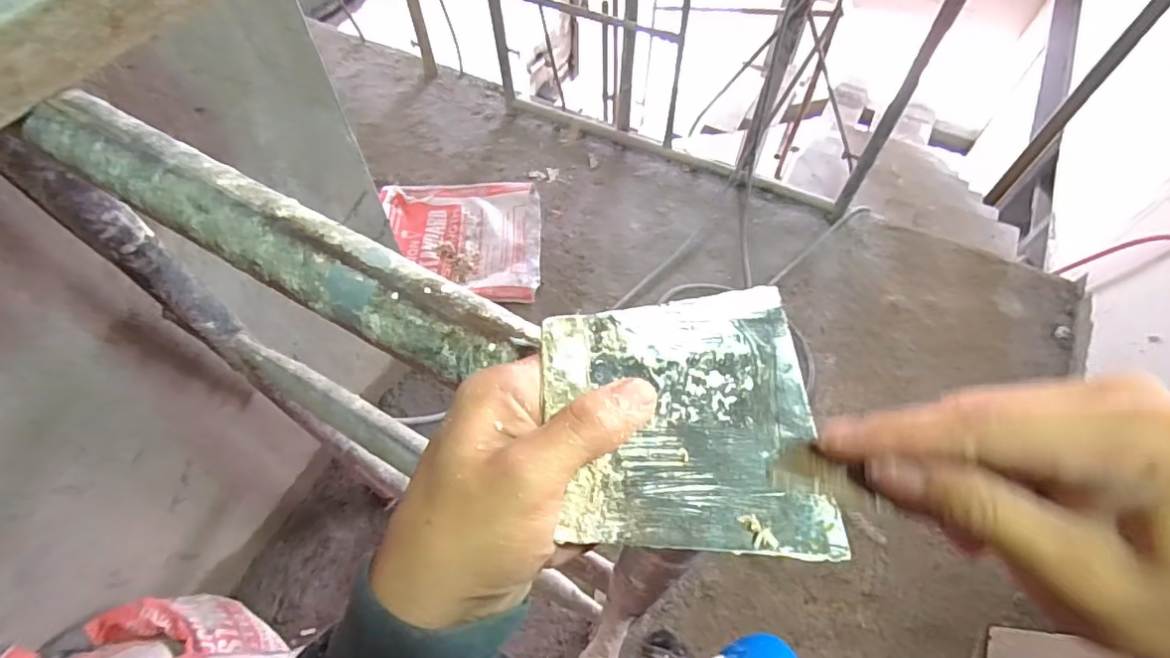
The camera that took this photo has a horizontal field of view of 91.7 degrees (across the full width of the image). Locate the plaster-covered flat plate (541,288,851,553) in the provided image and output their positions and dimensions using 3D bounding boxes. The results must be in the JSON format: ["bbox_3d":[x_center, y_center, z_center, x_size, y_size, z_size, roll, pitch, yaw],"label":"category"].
[{"bbox_3d":[0.036,0.032,0.209,0.097,0.004,0.098,-3,63,-3],"label":"plaster-covered flat plate"}]

